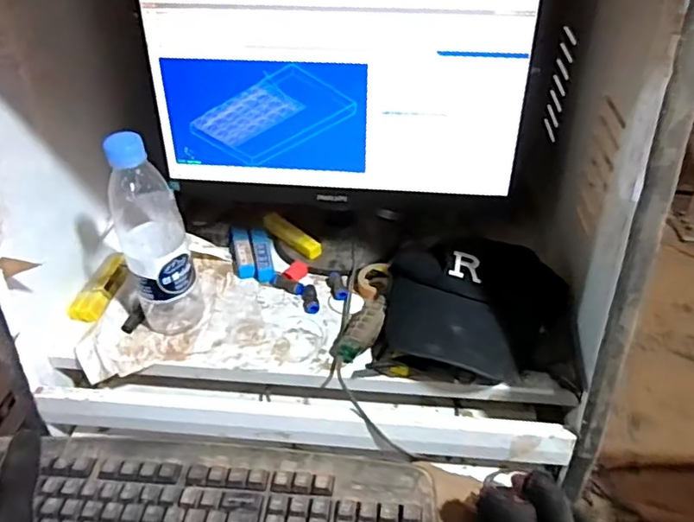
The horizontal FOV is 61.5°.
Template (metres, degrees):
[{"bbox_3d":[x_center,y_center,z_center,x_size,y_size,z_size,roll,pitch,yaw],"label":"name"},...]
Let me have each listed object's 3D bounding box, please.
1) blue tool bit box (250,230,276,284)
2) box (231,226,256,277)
[{"bbox_3d":[-0.106,-0.009,0.736,0.024,0.015,0.097,-8,41,-8],"label":"blue tool bit box"},{"bbox_3d":[-0.133,-0.012,0.741,0.021,0.017,0.089,-10,41,-11],"label":"box"}]

